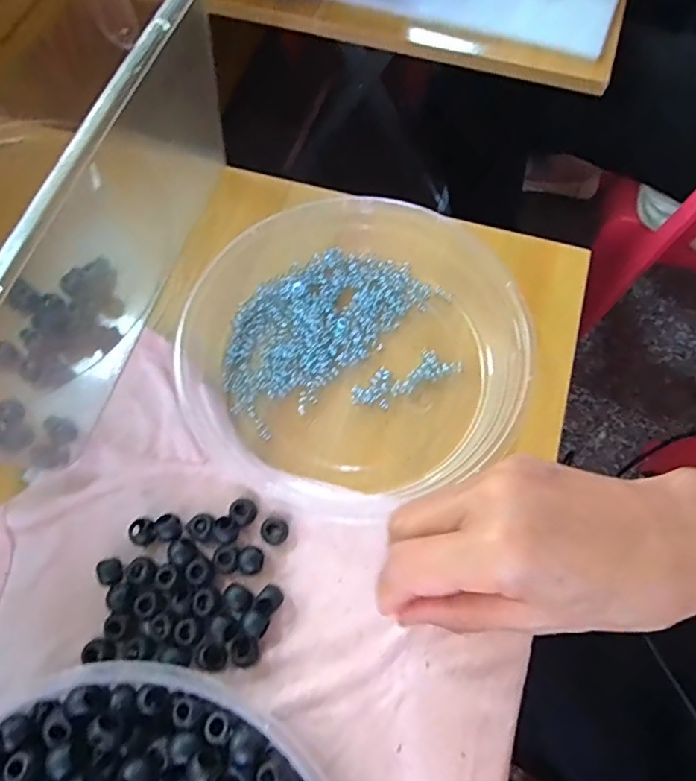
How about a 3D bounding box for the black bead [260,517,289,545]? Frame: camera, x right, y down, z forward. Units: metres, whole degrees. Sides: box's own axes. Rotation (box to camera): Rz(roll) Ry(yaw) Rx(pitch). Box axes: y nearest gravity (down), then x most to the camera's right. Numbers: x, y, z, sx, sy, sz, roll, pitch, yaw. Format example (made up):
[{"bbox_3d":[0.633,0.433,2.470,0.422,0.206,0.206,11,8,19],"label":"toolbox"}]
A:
[{"bbox_3d":[-0.042,0.080,0.295,0.014,0.008,0.016,-43,74,-15],"label":"black bead"}]

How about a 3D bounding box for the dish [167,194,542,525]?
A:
[{"bbox_3d":[0.001,-0.028,0.321,0.200,0.037,0.199,0,68,0],"label":"dish"}]

